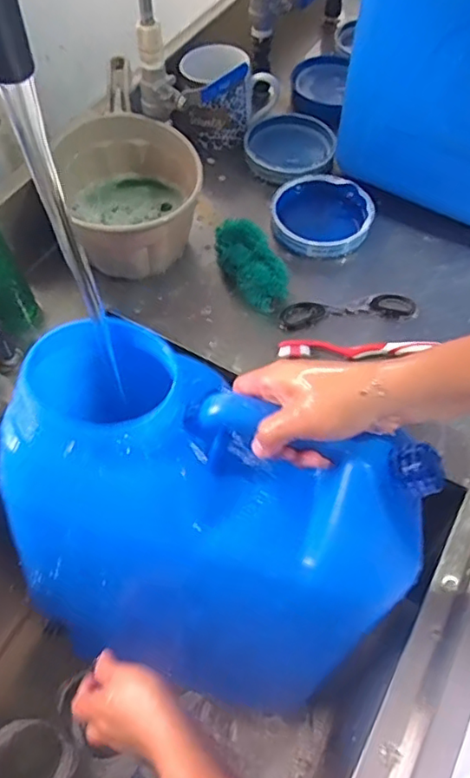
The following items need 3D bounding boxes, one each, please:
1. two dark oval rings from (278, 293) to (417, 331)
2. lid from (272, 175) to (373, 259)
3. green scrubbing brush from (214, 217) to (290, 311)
[{"bbox_3d":[0.124,-0.087,0.637,0.152,0.013,0.034,-9,57,-4],"label":"two dark oval rings"},{"bbox_3d":[0.104,-0.210,0.694,0.117,0.020,0.118,-1,57,1],"label":"lid"},{"bbox_3d":[0.022,-0.138,0.646,0.060,0.038,0.115,-23,59,-12],"label":"green scrubbing brush"}]

